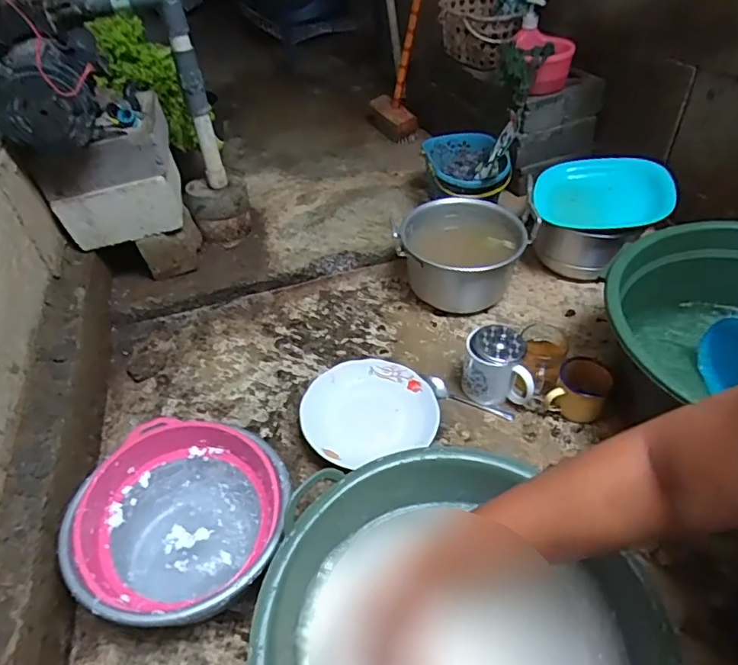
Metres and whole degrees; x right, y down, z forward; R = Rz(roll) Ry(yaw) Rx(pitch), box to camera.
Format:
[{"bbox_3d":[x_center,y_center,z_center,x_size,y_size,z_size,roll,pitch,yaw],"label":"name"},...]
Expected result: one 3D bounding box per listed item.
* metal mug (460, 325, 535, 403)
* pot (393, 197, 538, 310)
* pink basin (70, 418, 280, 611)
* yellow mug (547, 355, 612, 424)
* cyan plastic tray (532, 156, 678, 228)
[{"bbox_3d":[0.194,0.052,0.796,0.099,0.103,0.073,4,44,7],"label":"metal mug"},{"bbox_3d":[0.165,-0.133,0.960,0.215,0.139,0.197,-2,43,2],"label":"pot"},{"bbox_3d":[-0.211,0.210,0.610,0.200,0.088,0.196,-2,43,2],"label":"pink basin"},{"bbox_3d":[0.311,0.087,0.778,0.072,0.065,0.077,23,50,25],"label":"yellow mug"},{"bbox_3d":[0.425,-0.254,0.964,0.233,0.050,0.212,6,44,11],"label":"cyan plastic tray"}]

